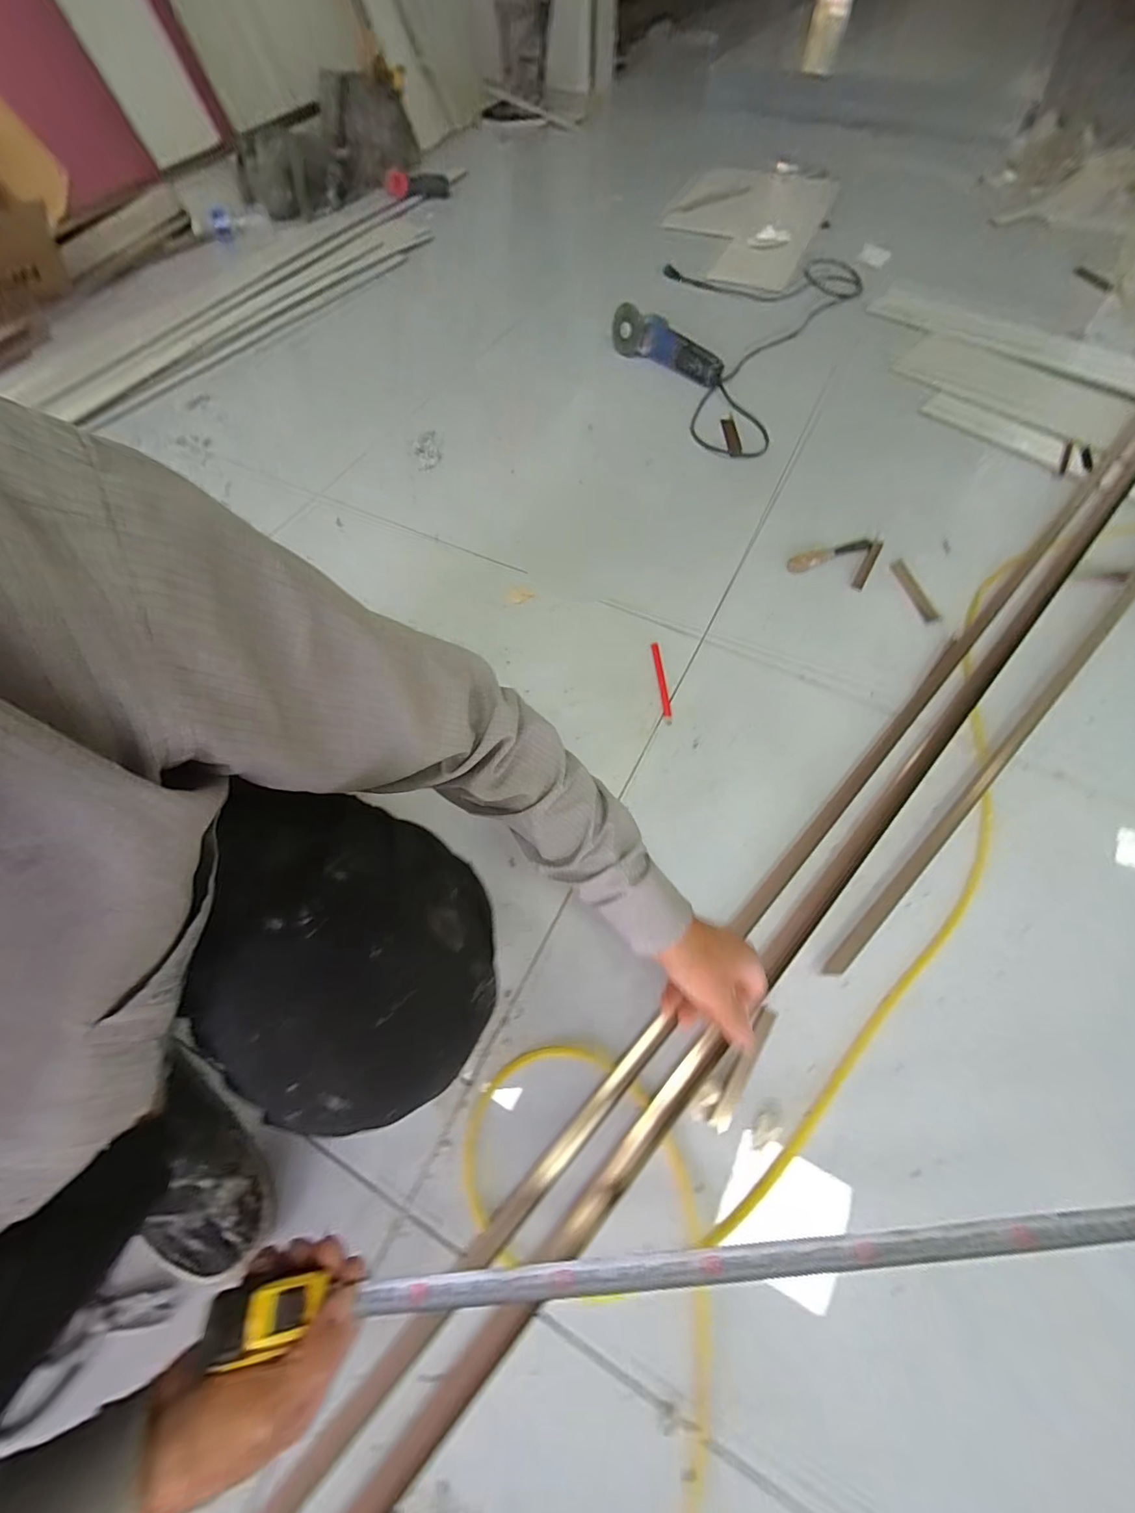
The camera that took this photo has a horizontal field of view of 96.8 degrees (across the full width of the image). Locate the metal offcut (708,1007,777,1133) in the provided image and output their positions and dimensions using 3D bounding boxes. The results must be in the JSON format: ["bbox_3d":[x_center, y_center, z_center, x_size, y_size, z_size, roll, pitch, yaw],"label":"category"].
[{"bbox_3d":[0.188,0.329,0.535,0.023,0.018,0.131,30,68,17],"label":"metal offcut"}]

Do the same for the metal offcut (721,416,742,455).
[{"bbox_3d":[0.334,-0.653,1.028,0.029,0.015,0.106,-3,63,1],"label":"metal offcut"}]

